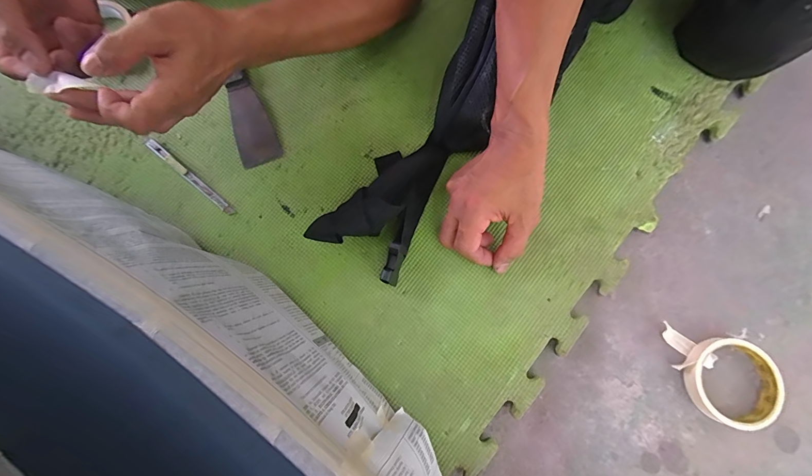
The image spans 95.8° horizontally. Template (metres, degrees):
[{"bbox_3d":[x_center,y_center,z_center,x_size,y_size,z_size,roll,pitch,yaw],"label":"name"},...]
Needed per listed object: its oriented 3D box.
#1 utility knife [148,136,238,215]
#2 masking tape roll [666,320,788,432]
[{"bbox_3d":[-0.250,-0.072,0.422,0.134,0.006,0.010,39,81,8],"label":"utility knife"},{"bbox_3d":[0.329,0.147,0.385,0.108,0.021,0.088,13,79,3],"label":"masking tape roll"}]

